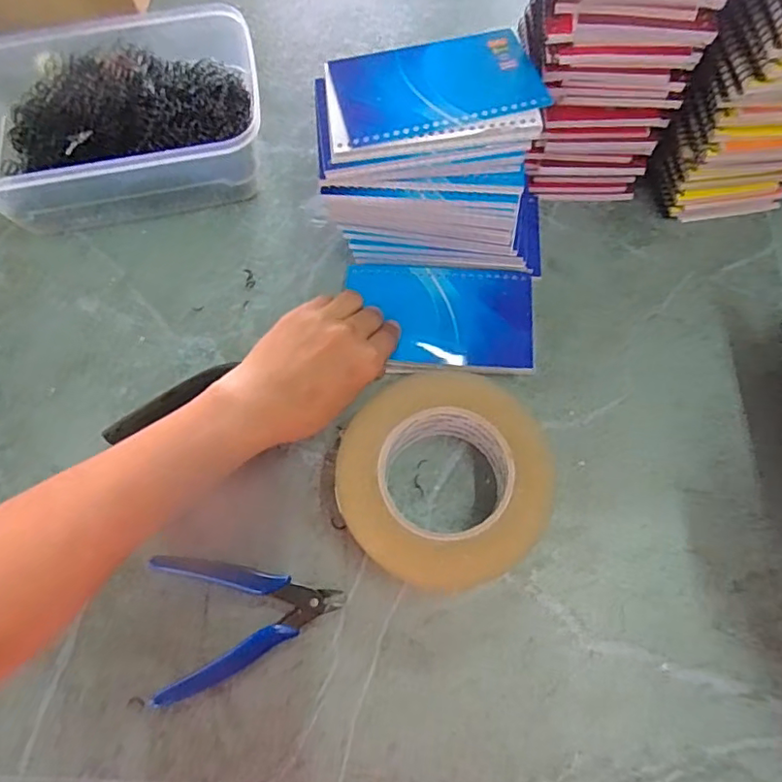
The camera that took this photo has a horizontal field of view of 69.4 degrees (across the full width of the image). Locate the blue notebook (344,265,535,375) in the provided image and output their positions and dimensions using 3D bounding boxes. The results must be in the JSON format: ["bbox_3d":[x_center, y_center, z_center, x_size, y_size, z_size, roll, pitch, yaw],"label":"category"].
[{"bbox_3d":[0.037,-0.053,0.415,0.135,0.011,0.083,3,69,2],"label":"blue notebook"}]

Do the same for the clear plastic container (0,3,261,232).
[{"bbox_3d":[-0.225,-0.224,0.473,0.234,0.071,0.186,-9,69,-2],"label":"clear plastic container"}]

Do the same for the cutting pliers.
[{"bbox_3d":[-0.090,0.137,0.356,0.116,0.008,0.084,-12,69,-4],"label":"cutting pliers"}]

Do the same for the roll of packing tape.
[{"bbox_3d":[0.033,0.056,0.360,0.124,0.050,0.131,2,69,2],"label":"roll of packing tape"}]

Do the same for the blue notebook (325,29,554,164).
[{"bbox_3d":[0.028,-0.196,0.368,0.138,0.008,0.094,-6,69,-1],"label":"blue notebook"}]

